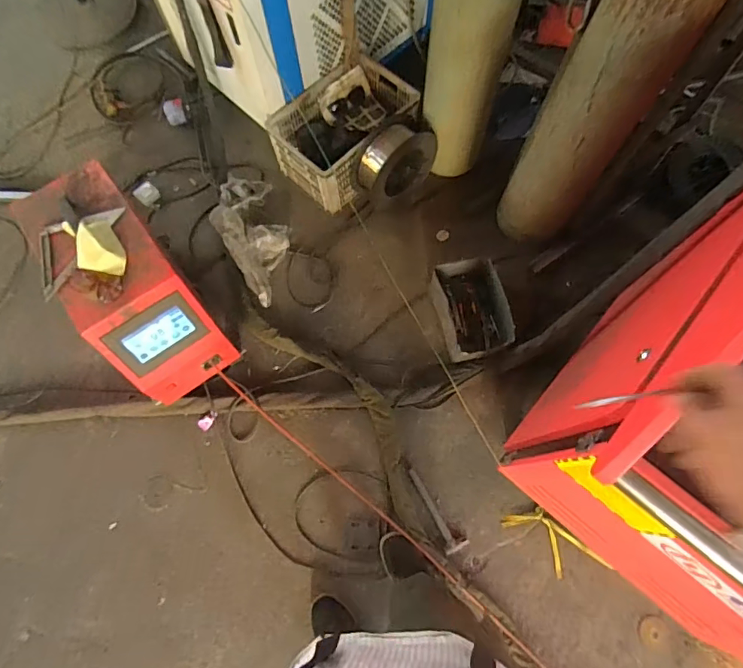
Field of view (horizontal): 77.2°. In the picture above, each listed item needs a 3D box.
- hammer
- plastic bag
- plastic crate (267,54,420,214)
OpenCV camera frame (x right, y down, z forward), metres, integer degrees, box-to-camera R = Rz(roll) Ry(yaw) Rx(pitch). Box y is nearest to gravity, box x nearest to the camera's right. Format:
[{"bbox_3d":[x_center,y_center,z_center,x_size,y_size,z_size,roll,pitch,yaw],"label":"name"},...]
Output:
[{"bbox_3d":[0.174,0.491,1.297,0.060,0.028,0.243,-32,72,-8],"label":"hammer"},{"bbox_3d":[-0.395,-0.353,1.550,0.211,0.144,0.529,-22,72,-6],"label":"plastic bag"},{"bbox_3d":[-0.076,-0.688,1.613,0.322,0.215,0.458,42,77,14],"label":"plastic crate"}]

